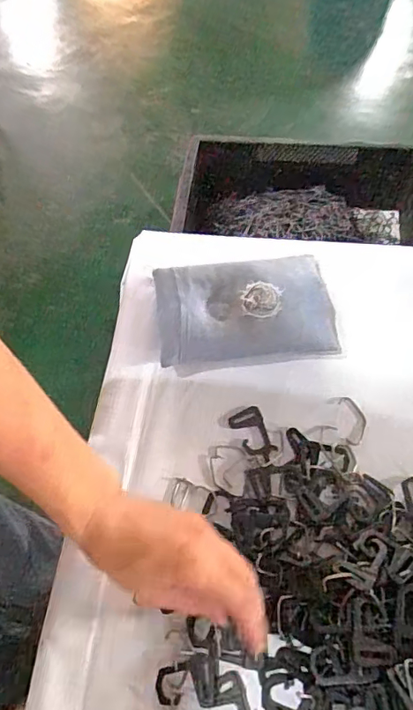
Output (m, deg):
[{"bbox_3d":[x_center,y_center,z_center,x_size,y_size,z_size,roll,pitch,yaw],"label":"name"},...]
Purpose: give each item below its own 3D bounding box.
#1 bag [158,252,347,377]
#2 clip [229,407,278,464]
[{"bbox_3d":[0.037,-0.045,0.498,0.168,0.035,0.113,-7,60,-3],"label":"bag"},{"bbox_3d":[0.043,0.070,0.450,0.030,0.004,0.050,-27,63,-14],"label":"clip"}]

